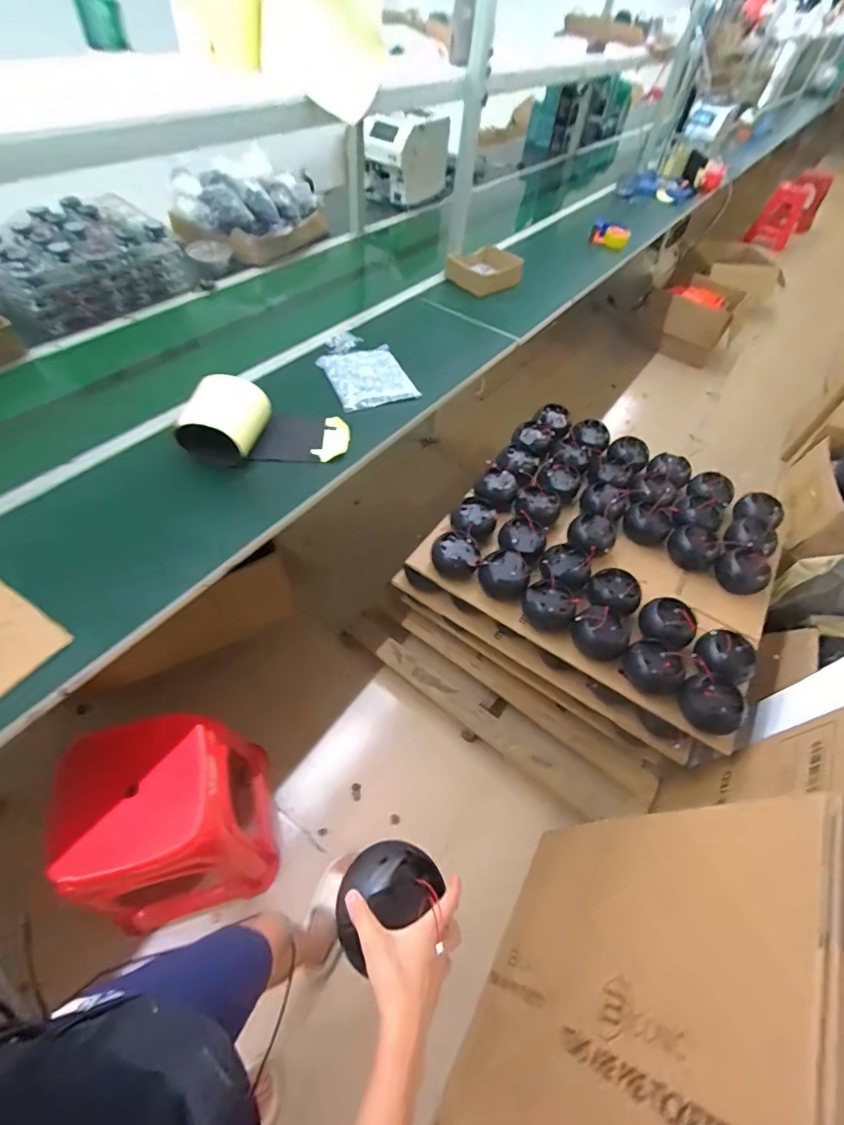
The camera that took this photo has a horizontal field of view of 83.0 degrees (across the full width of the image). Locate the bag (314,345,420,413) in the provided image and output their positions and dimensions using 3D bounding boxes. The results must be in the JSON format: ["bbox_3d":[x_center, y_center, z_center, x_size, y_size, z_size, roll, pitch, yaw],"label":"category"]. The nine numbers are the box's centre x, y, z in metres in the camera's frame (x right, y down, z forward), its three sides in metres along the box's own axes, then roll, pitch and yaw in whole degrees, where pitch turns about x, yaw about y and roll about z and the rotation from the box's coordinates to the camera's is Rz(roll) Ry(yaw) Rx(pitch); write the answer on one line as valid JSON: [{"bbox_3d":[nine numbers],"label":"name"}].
[{"bbox_3d":[-0.149,-0.491,1.259,0.196,0.045,0.240,-18,56,-18],"label":"bag"}]

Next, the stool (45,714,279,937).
[{"bbox_3d":[-0.555,0.566,1.054,0.373,0.451,0.350,3,52,-4],"label":"stool"}]

